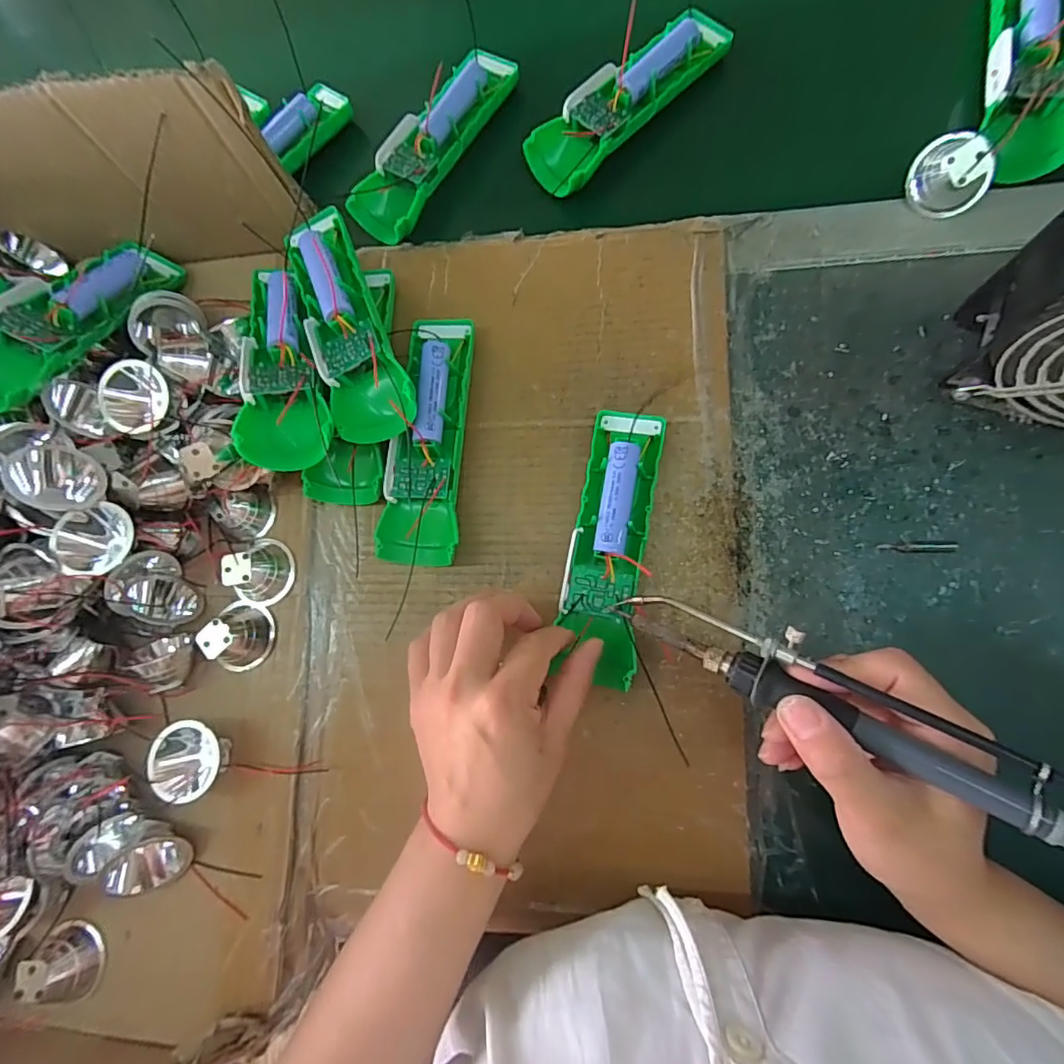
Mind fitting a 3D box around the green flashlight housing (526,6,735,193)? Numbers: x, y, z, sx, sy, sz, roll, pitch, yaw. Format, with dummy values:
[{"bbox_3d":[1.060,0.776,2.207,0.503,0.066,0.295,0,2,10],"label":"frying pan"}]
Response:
[{"bbox_3d":[0.062,-0.299,0.366,0.154,0.021,0.046,-40,81,1],"label":"green flashlight housing"}]

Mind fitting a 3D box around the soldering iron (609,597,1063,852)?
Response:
[{"bbox_3d":[0.127,0.069,0.228,0.203,0.017,0.033,24,86,32],"label":"soldering iron"}]

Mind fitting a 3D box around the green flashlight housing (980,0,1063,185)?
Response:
[{"bbox_3d":[0.297,-0.283,0.322,0.042,0.027,0.143,6,84,7],"label":"green flashlight housing"}]

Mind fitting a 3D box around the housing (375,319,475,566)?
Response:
[{"bbox_3d":[-0.065,-0.059,0.340,0.046,0.029,0.158,3,84,7],"label":"housing"}]

